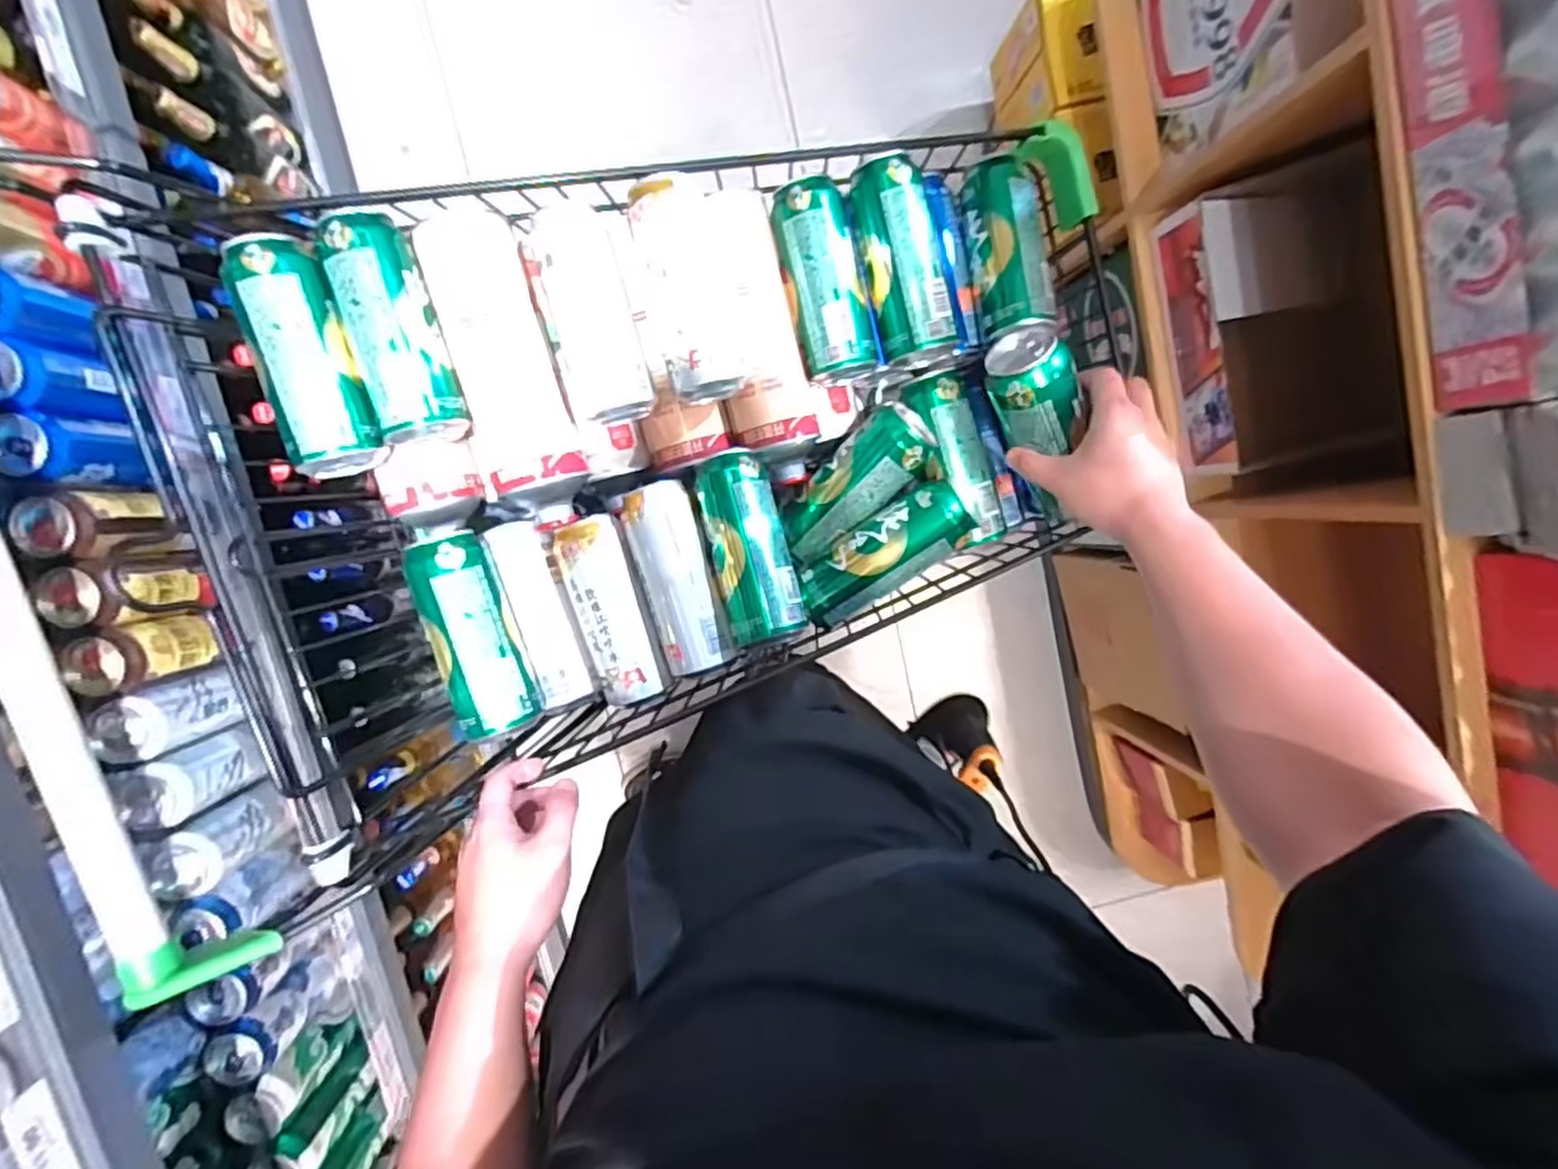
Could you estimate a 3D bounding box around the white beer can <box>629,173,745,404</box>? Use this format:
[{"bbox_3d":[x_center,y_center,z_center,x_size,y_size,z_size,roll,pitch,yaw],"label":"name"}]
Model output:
[{"bbox_3d":[-0.074,-0.239,0.574,0.063,0.068,0.167,-13,96,-3],"label":"white beer can"}]

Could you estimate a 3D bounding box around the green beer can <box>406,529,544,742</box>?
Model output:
[{"bbox_3d":[-0.248,0.040,0.570,0.055,0.057,0.164,-19,96,-2],"label":"green beer can"}]

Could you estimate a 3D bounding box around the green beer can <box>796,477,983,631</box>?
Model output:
[{"bbox_3d":[0.093,-0.031,0.609,0.168,0.060,0.059,-37,97,0],"label":"green beer can"}]

